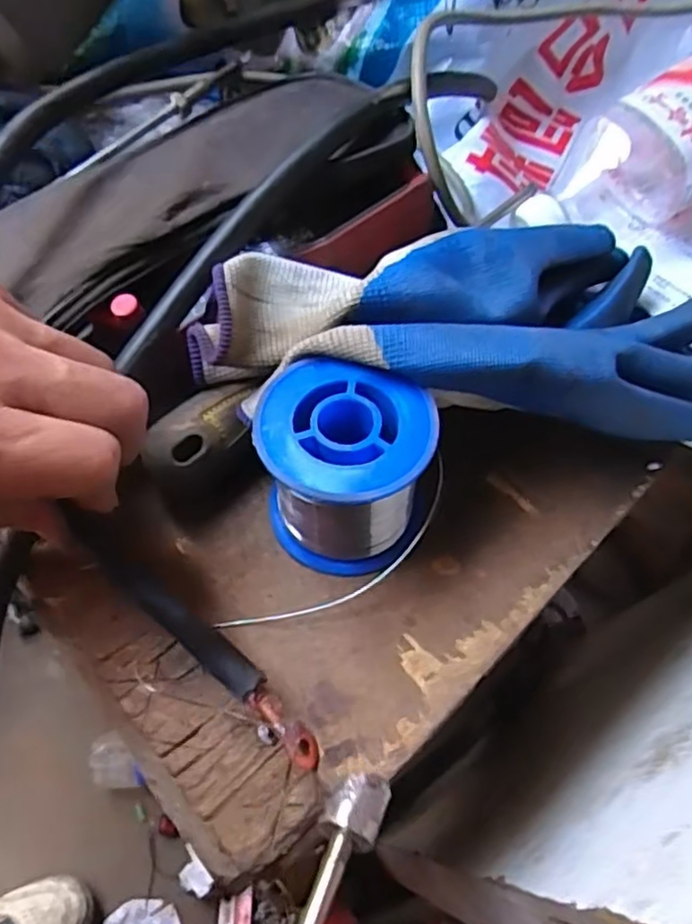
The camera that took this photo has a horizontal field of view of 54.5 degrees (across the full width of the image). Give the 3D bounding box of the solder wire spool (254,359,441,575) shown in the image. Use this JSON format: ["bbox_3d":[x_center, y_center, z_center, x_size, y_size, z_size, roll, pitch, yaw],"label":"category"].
[{"bbox_3d":[-0.002,0.007,0.259,0.061,0.064,0.064,1,60,-2],"label":"solder wire spool"}]

